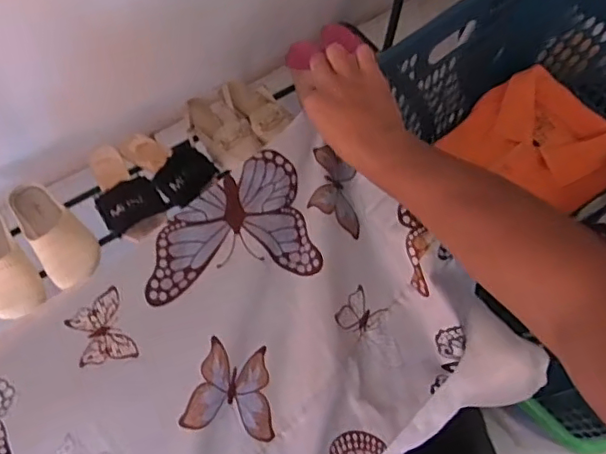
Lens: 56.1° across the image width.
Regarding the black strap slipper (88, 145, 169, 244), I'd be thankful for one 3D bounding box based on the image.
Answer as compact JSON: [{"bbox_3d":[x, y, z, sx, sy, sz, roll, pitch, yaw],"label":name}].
[{"bbox_3d":[-0.353,-0.077,1.095,0.109,0.043,0.231,-30,58,-15],"label":"black strap slipper"}]

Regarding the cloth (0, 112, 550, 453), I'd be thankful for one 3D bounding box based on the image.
[{"bbox_3d":[-0.148,0.197,0.535,0.719,0.091,0.341,-32,71,-17],"label":"cloth"}]

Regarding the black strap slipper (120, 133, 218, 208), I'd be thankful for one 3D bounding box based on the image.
[{"bbox_3d":[-0.265,-0.136,1.121,0.205,0.056,0.125,32,66,35],"label":"black strap slipper"}]

